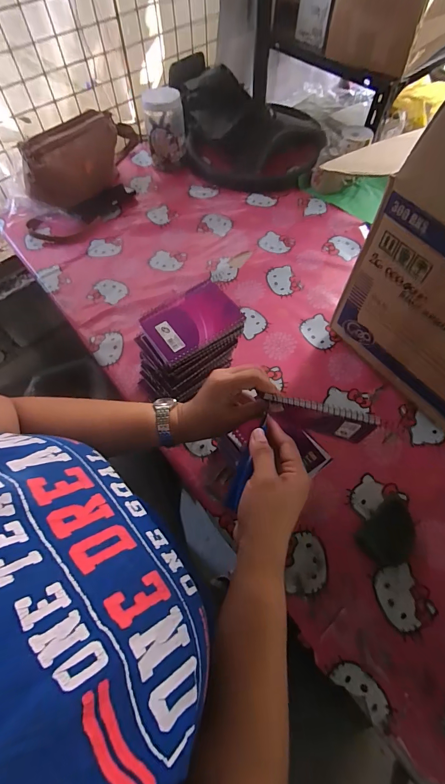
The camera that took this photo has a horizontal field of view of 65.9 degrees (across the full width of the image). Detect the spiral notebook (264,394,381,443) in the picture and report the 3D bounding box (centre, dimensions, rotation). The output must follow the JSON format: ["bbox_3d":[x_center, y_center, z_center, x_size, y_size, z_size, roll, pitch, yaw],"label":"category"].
[{"bbox_3d":[0.118,0.034,0.421,0.121,0.089,0.018,10,67,11],"label":"spiral notebook"}]

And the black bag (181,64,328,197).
[{"bbox_3d":[0.088,-0.722,0.938,0.374,0.149,0.324,-8,62,-2],"label":"black bag"}]

